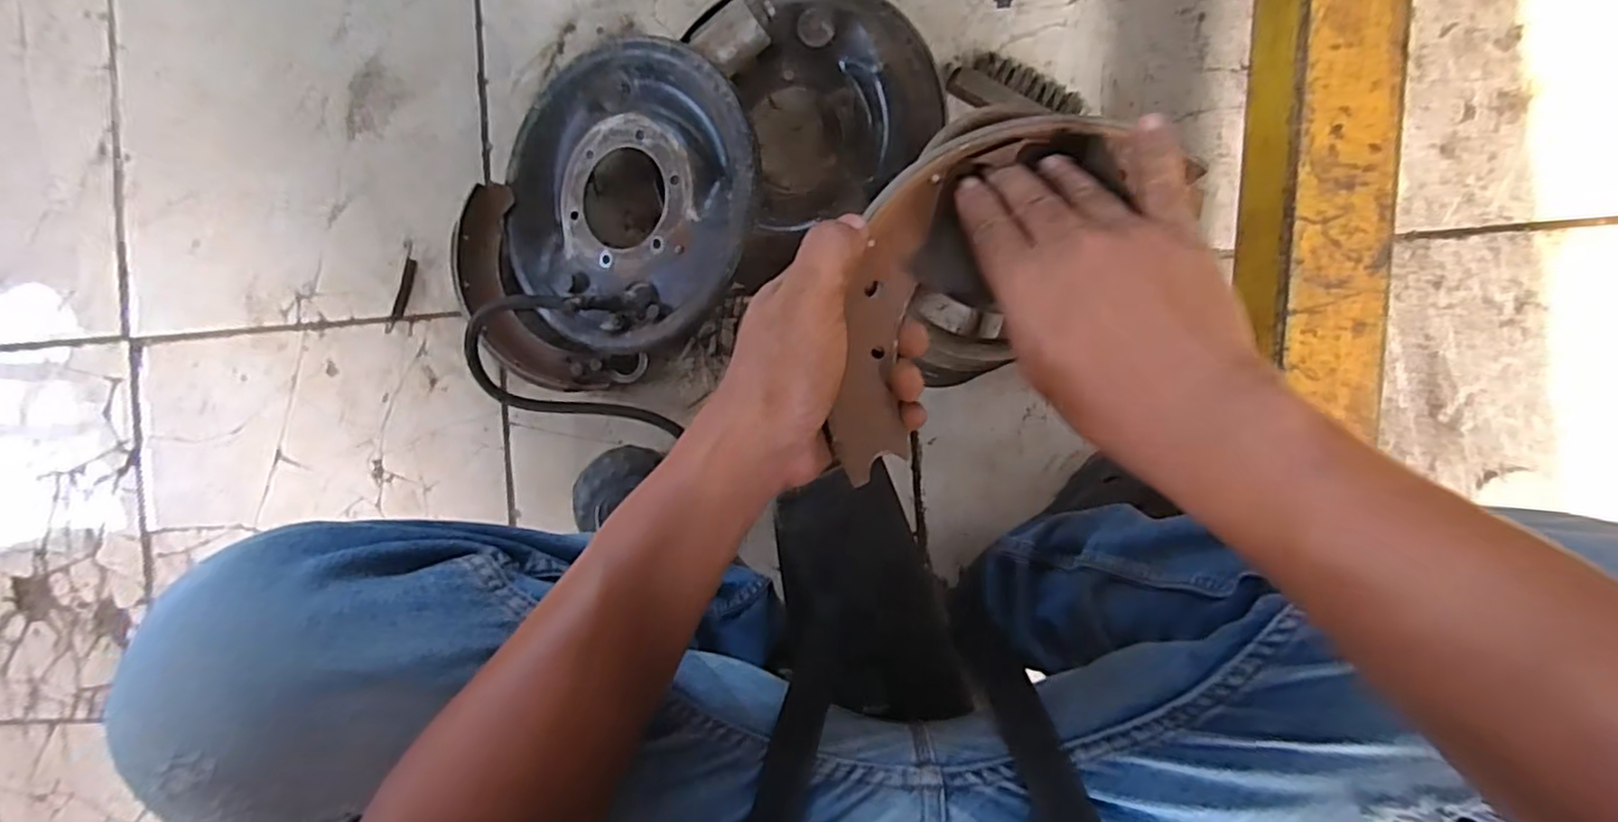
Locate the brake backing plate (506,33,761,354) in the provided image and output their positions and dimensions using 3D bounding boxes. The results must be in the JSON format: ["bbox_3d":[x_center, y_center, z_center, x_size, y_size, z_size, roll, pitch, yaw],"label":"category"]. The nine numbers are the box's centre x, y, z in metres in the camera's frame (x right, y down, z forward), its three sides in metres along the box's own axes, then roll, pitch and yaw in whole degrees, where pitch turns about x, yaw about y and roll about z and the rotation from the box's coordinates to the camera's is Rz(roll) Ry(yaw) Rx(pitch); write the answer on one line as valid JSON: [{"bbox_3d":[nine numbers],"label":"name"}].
[{"bbox_3d":[-0.170,-0.198,0.630,0.264,0.041,0.264,1,93,21],"label":"brake backing plate"}]

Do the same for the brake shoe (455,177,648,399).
[{"bbox_3d":[-0.271,-0.100,0.677,0.109,0.043,0.232,-39,88,4],"label":"brake shoe"}]

